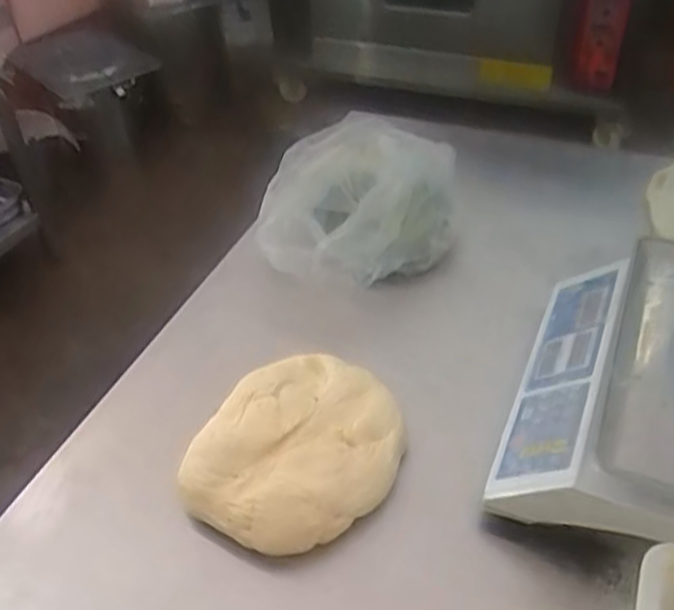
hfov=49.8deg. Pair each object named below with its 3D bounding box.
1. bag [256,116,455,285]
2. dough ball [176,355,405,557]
[{"bbox_3d":[0.037,-0.154,1.010,0.256,0.080,0.340,3,42,7],"label":"bag"},{"bbox_3d":[-0.037,0.140,0.720,0.186,0.062,0.222,21,46,25],"label":"dough ball"}]

